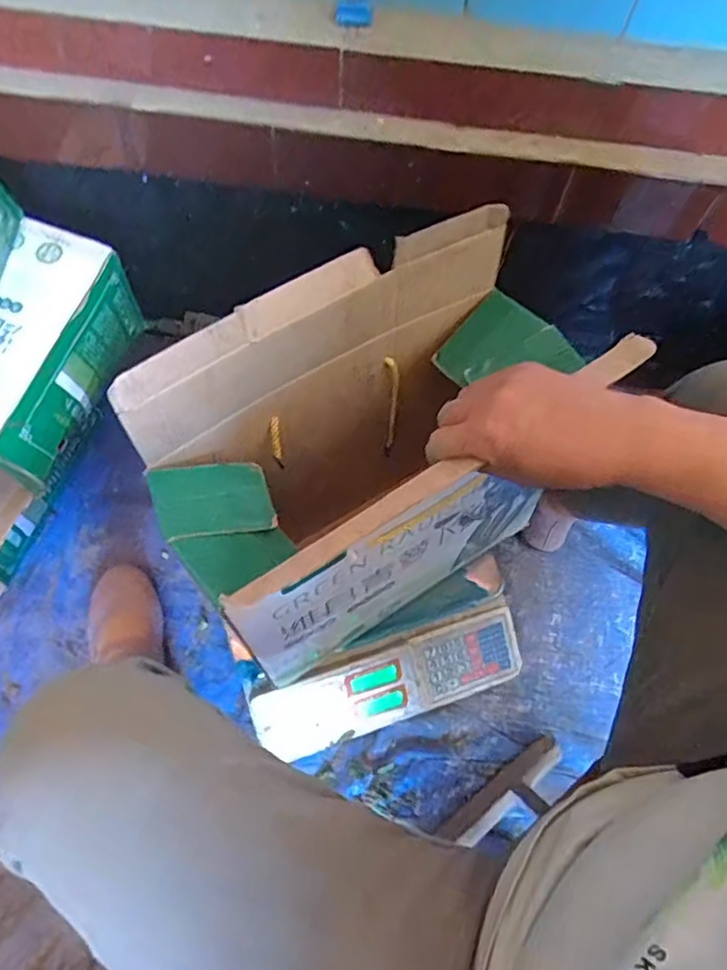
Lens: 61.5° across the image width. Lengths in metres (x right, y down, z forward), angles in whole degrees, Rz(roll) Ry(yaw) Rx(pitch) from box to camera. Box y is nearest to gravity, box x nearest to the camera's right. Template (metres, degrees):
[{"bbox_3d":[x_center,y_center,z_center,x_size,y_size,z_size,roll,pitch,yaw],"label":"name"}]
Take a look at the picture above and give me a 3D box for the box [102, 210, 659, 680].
[{"bbox_3d":[0.004,-0.008,0.569,0.339,0.346,0.195,-29,70,-16],"label":"box"}]

